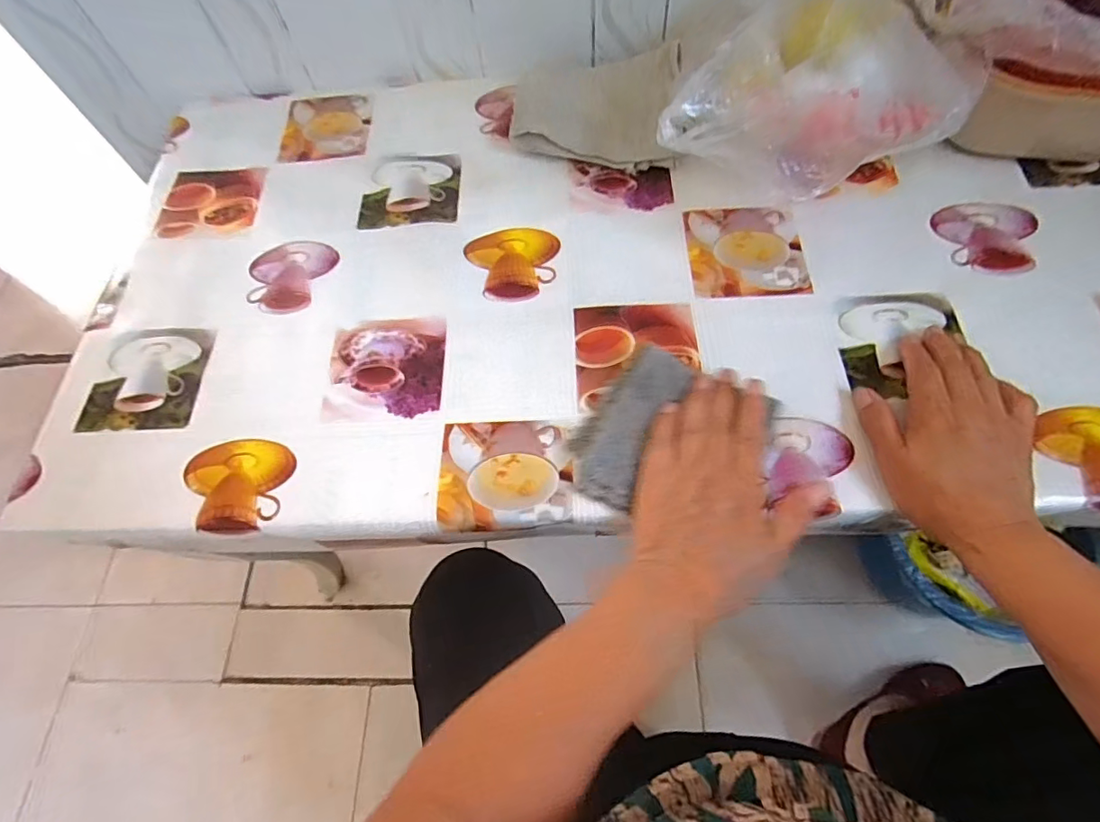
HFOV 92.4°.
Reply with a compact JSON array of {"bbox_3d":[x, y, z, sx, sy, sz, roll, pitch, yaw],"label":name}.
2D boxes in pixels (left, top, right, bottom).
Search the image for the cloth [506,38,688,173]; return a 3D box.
[{"bbox_3d":[0.044,-0.293,0.515,0.159,0.023,0.110,-2,88,4],"label":"cloth"}]

